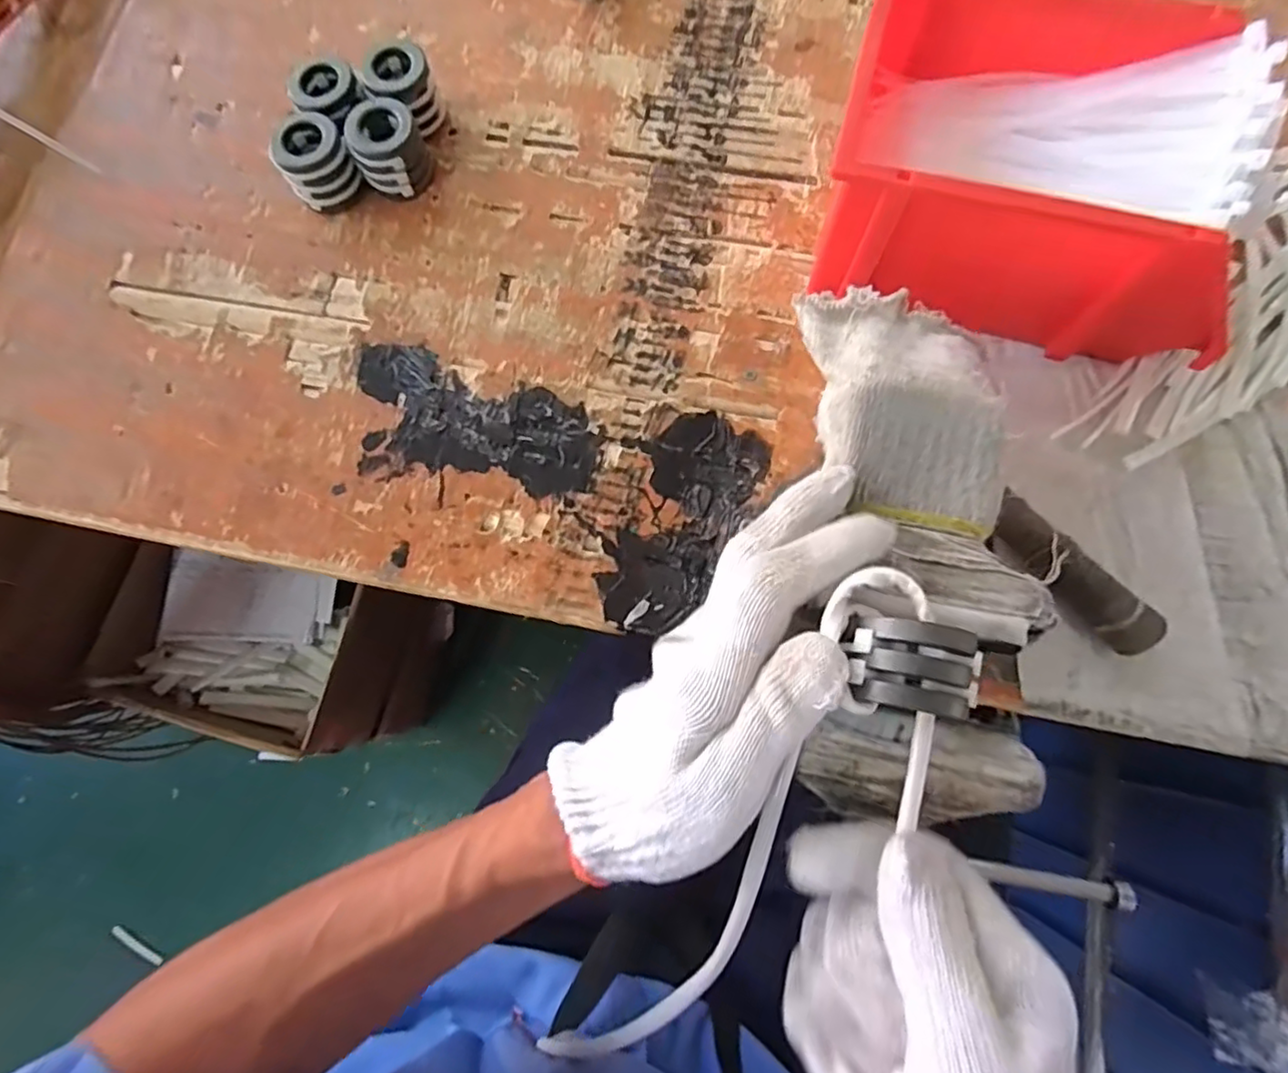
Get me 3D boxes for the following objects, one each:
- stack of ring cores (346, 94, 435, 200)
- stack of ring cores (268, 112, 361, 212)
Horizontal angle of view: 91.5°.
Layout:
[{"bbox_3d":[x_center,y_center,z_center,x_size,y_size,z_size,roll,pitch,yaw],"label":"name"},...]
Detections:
[{"bbox_3d":[-0.172,-0.264,0.430,0.043,0.043,0.050,8,77,3],"label":"stack of ring cores"},{"bbox_3d":[-0.223,-0.253,0.428,0.045,0.046,0.043,-37,79,-8],"label":"stack of ring cores"}]

